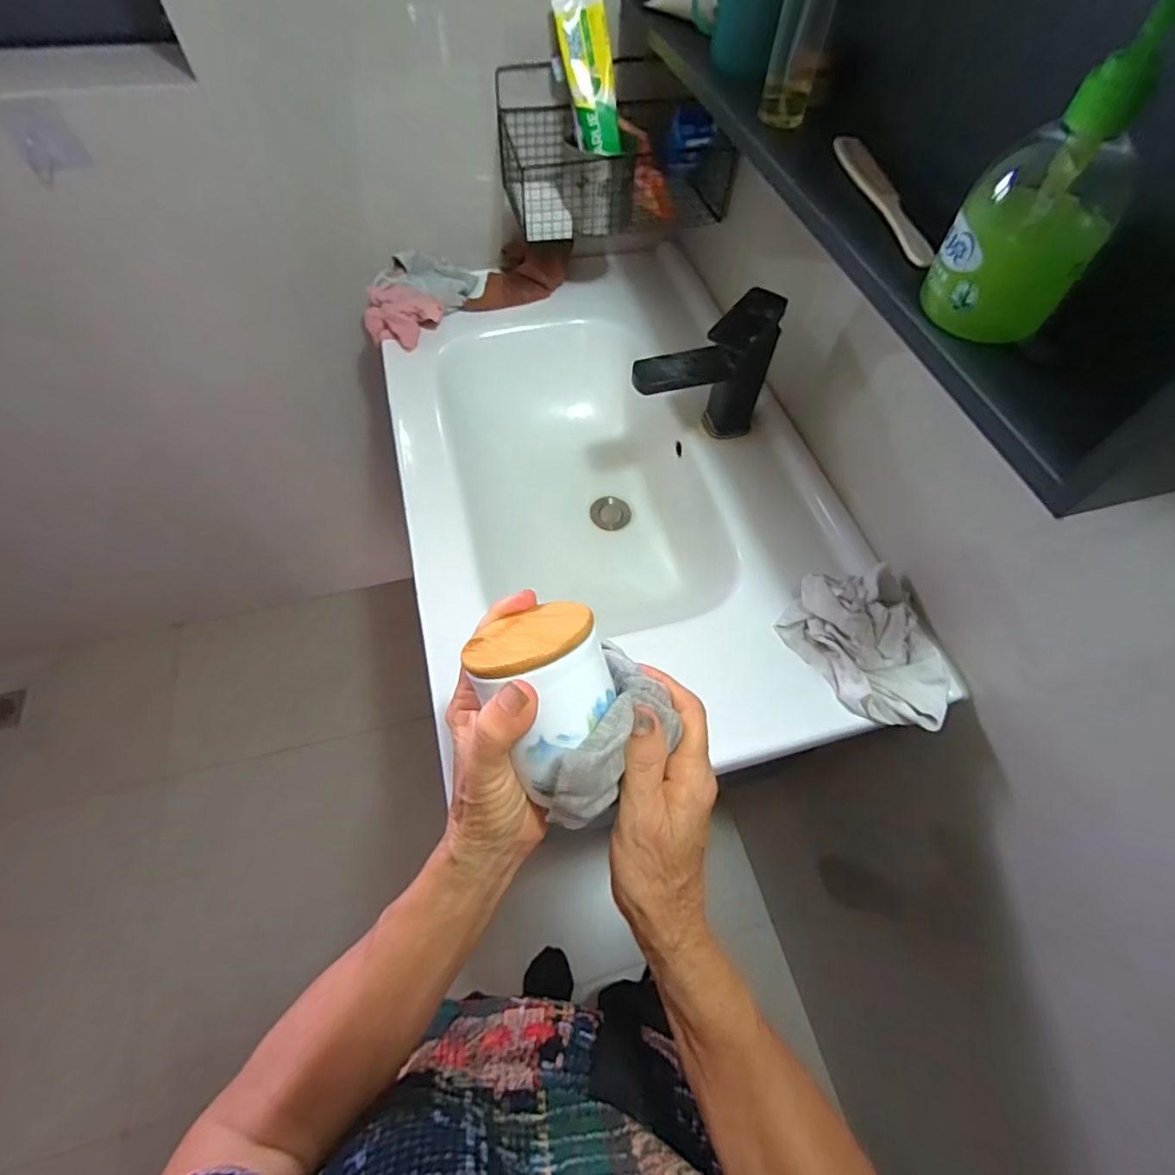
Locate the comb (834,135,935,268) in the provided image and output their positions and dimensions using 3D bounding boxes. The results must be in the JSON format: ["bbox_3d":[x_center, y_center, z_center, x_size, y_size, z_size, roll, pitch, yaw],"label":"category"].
[{"bbox_3d":[0.219,-0.295,0.415,0.027,0.007,0.190,-3,60,-4],"label":"comb"}]

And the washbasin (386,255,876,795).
[{"bbox_3d":[0.012,-0.136,0.731,0.468,0.159,0.753,-12,61,-9],"label":"washbasin"}]

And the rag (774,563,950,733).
[{"bbox_3d":[0.262,0.058,0.528,0.123,0.045,0.148,-3,60,-4],"label":"rag"}]

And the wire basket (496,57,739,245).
[{"bbox_3d":[0.036,-0.548,0.709,0.273,0.120,0.175,-9,61,-8],"label":"wire basket"}]

